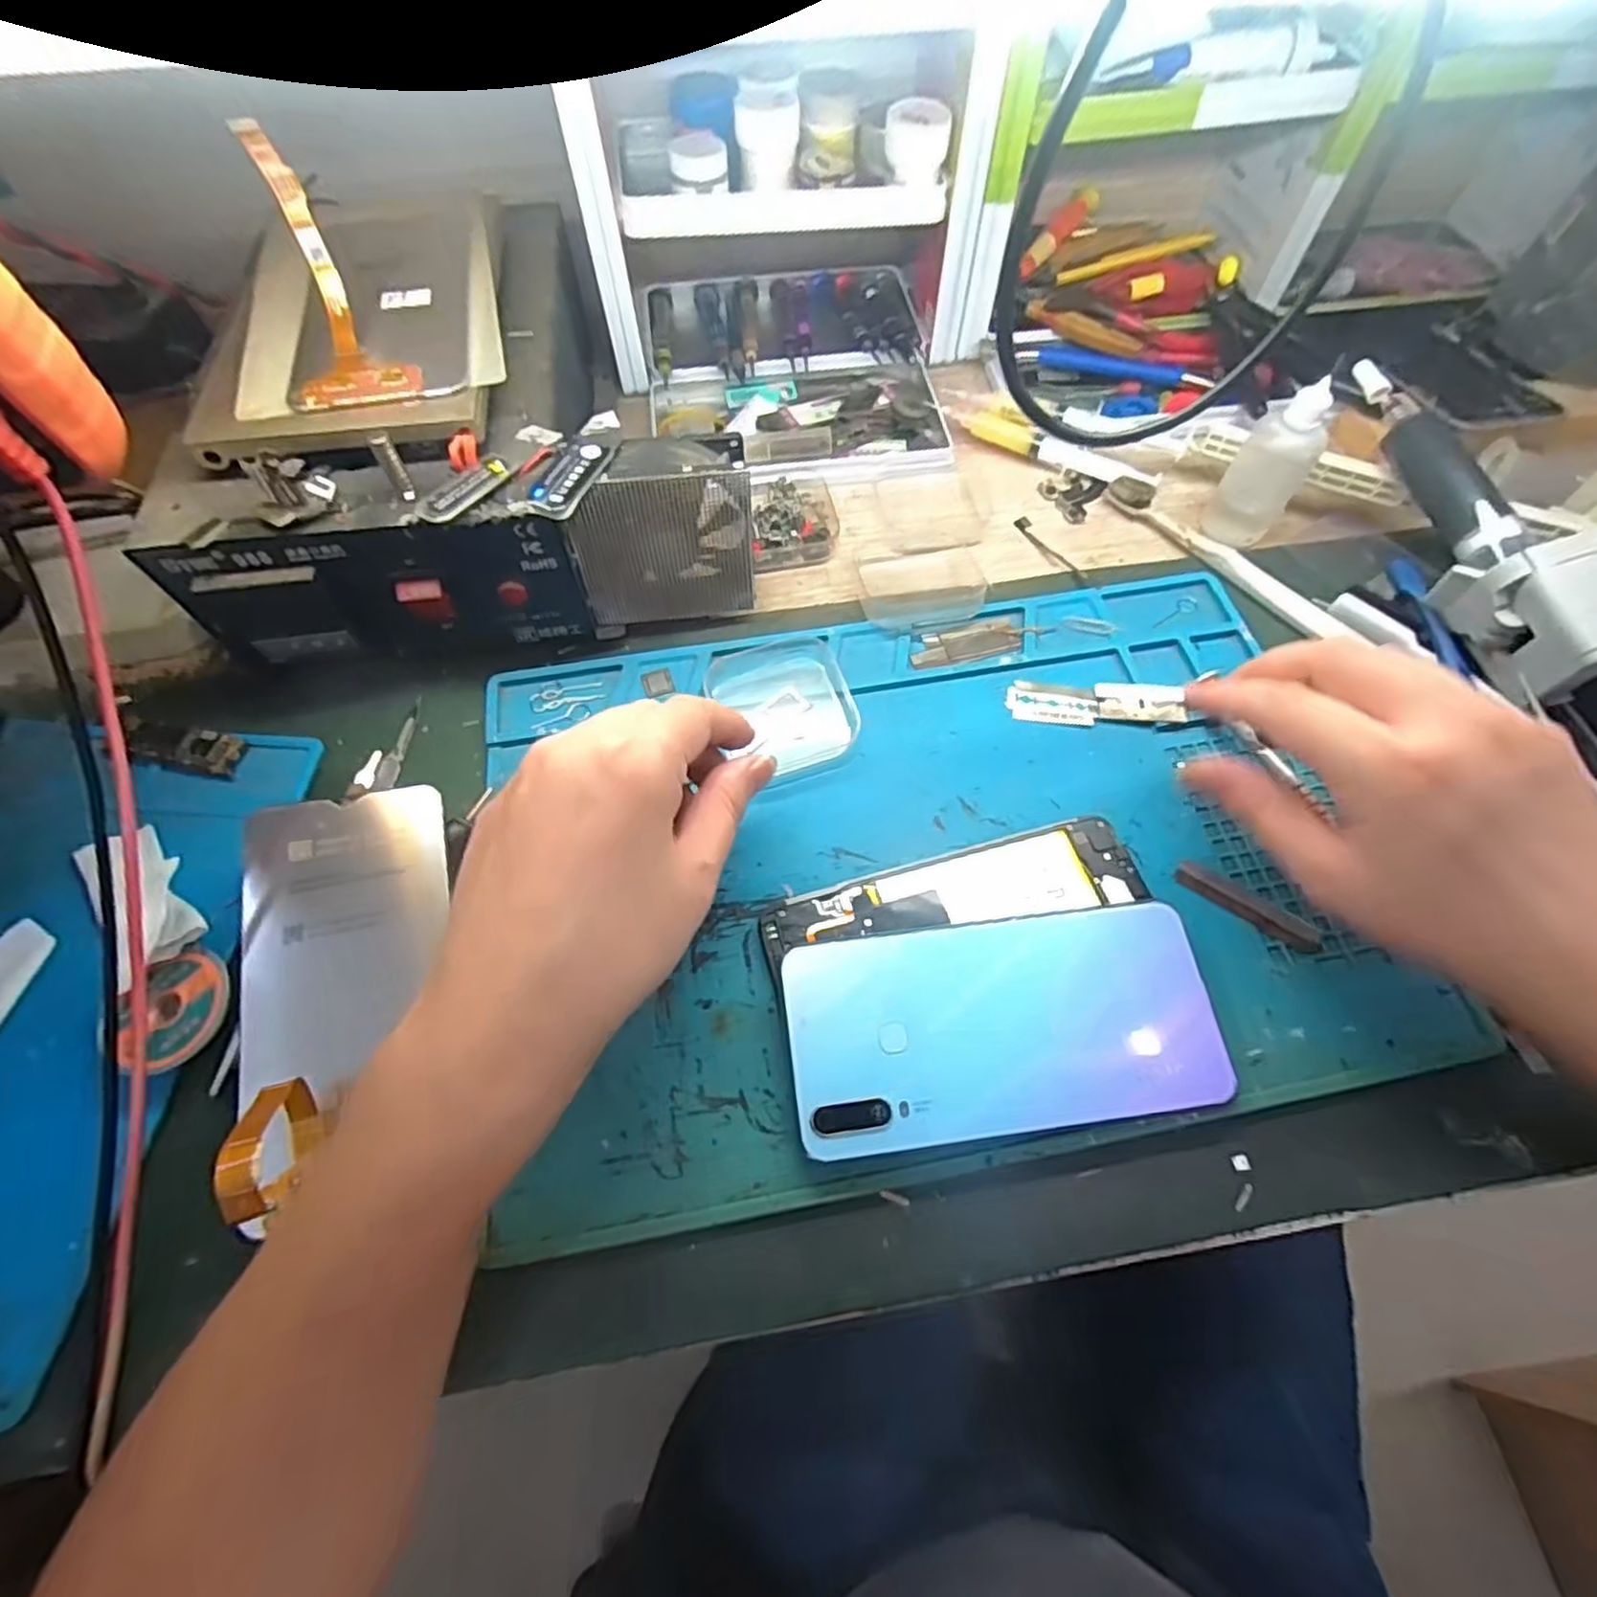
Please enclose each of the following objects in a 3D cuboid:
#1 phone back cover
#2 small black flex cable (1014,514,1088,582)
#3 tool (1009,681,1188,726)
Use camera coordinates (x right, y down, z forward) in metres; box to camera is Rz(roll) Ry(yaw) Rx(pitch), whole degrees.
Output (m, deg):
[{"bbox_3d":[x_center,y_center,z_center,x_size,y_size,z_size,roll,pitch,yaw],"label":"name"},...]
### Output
[{"bbox_3d":[0.074,0.082,0.256,0.152,0.006,0.072,-6,71,-5],"label":"phone back cover"},{"bbox_3d":[0.140,-0.139,0.393,0.010,0.004,0.055,-27,66,-12],"label":"small black flex cable"},{"bbox_3d":[0.140,-0.045,0.333,0.079,0.004,0.023,1,63,6],"label":"tool"}]

